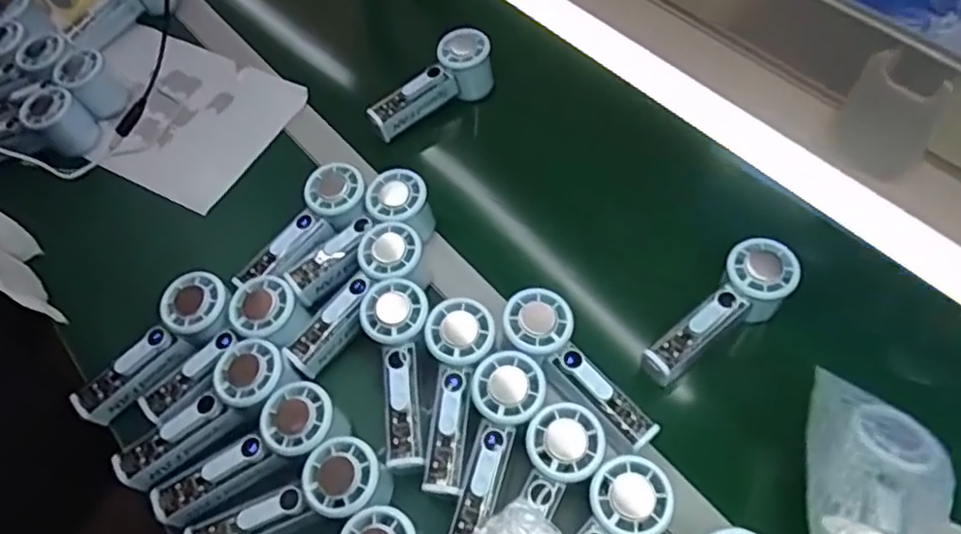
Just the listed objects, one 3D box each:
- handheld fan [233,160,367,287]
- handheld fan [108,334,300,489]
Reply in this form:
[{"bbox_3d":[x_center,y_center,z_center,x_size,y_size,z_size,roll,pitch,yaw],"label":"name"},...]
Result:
[{"bbox_3d":[-0.166,-0.036,0.630,0.059,0.031,0.145,39,83,24],"label":"handheld fan"},{"bbox_3d":[-0.226,0.122,0.548,0.156,0.049,0.061,-33,62,-15],"label":"handheld fan"}]

